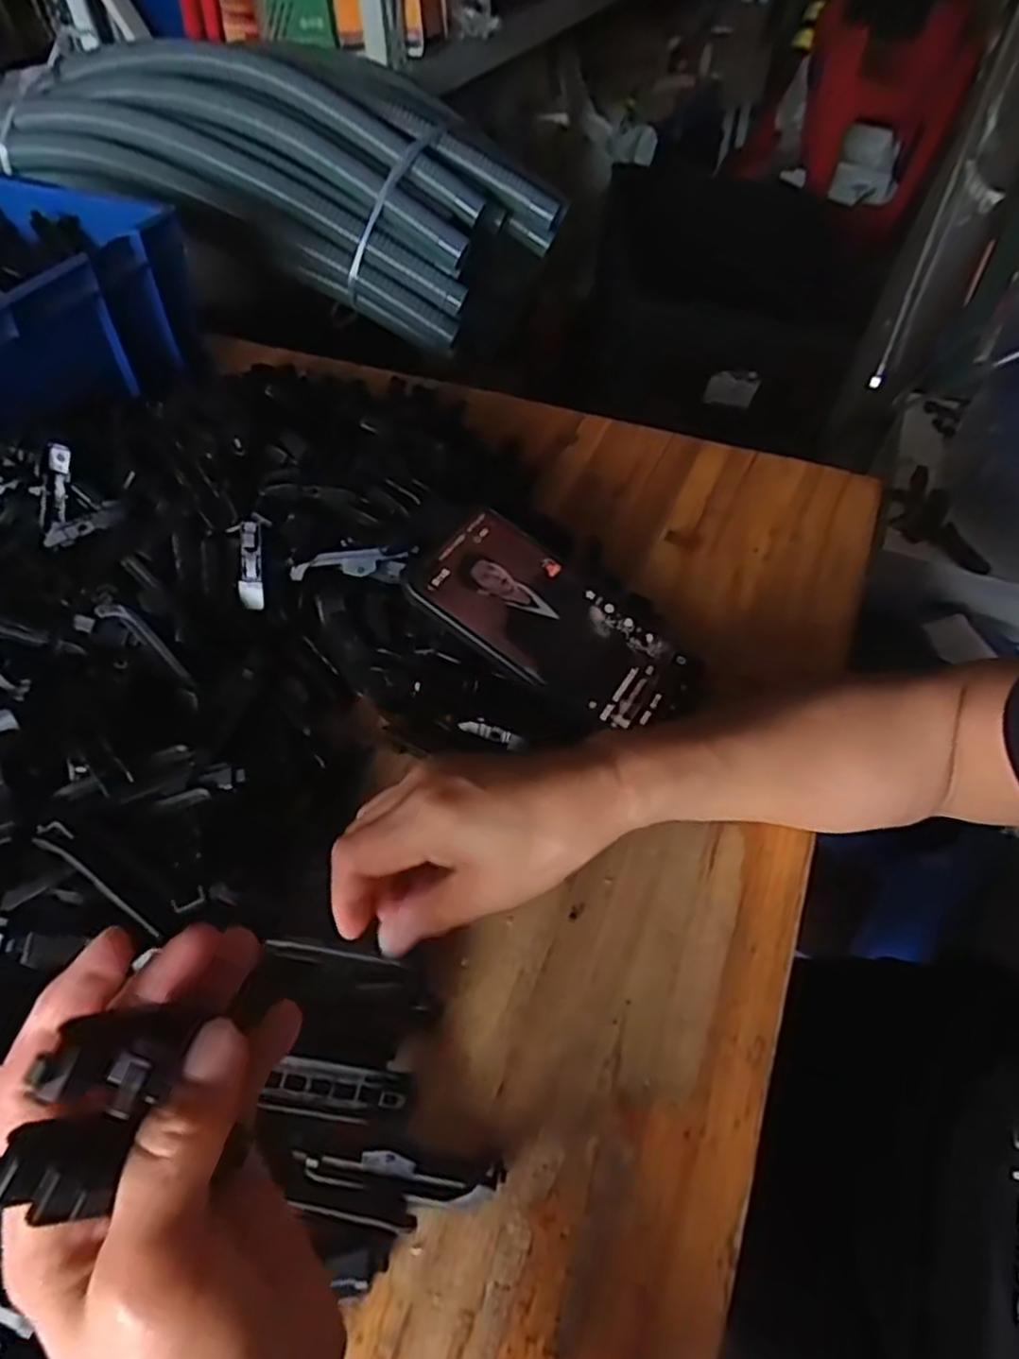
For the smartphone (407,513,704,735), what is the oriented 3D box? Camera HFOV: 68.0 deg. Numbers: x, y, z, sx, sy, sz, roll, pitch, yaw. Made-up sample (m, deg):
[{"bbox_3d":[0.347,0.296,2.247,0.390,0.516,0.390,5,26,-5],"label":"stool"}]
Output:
[{"bbox_3d":[0.027,-0.032,0.417,0.158,0.008,0.081,34,59,1],"label":"smartphone"}]

